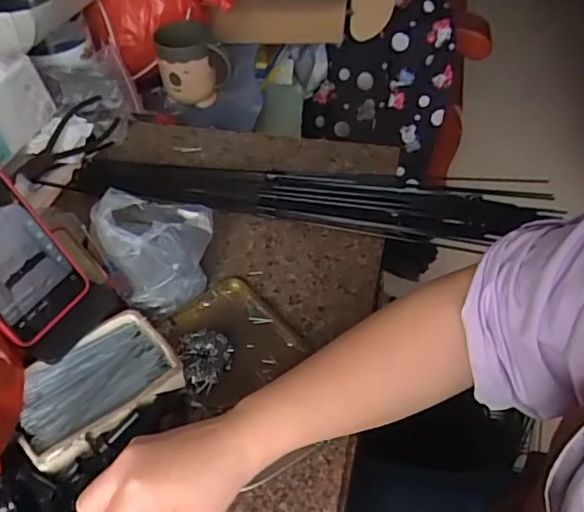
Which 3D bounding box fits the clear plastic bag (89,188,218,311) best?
[{"bbox_3d":[-0.128,-0.015,0.576,0.103,0.065,0.124,-24,51,-20],"label":"clear plastic bag"}]

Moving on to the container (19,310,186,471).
[{"bbox_3d":[-0.158,0.104,0.478,0.124,0.023,0.088,-31,53,-25],"label":"container"}]

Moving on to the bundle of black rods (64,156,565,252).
[{"bbox_3d":[0.012,-0.066,0.659,0.506,0.034,0.089,7,47,8],"label":"bundle of black rods"}]

